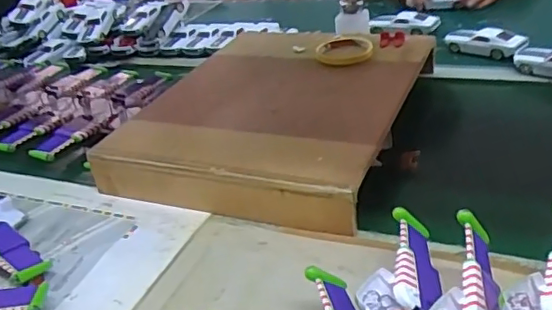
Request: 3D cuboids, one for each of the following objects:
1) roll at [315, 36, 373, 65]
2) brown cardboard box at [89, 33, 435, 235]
[{"bbox_3d":[0.108,-0.164,0.889,0.086,0.019,0.086,0,32,15],"label":"roll"},{"bbox_3d":[0.004,-0.067,0.819,0.356,0.068,0.437,7,33,24],"label":"brown cardboard box"}]

